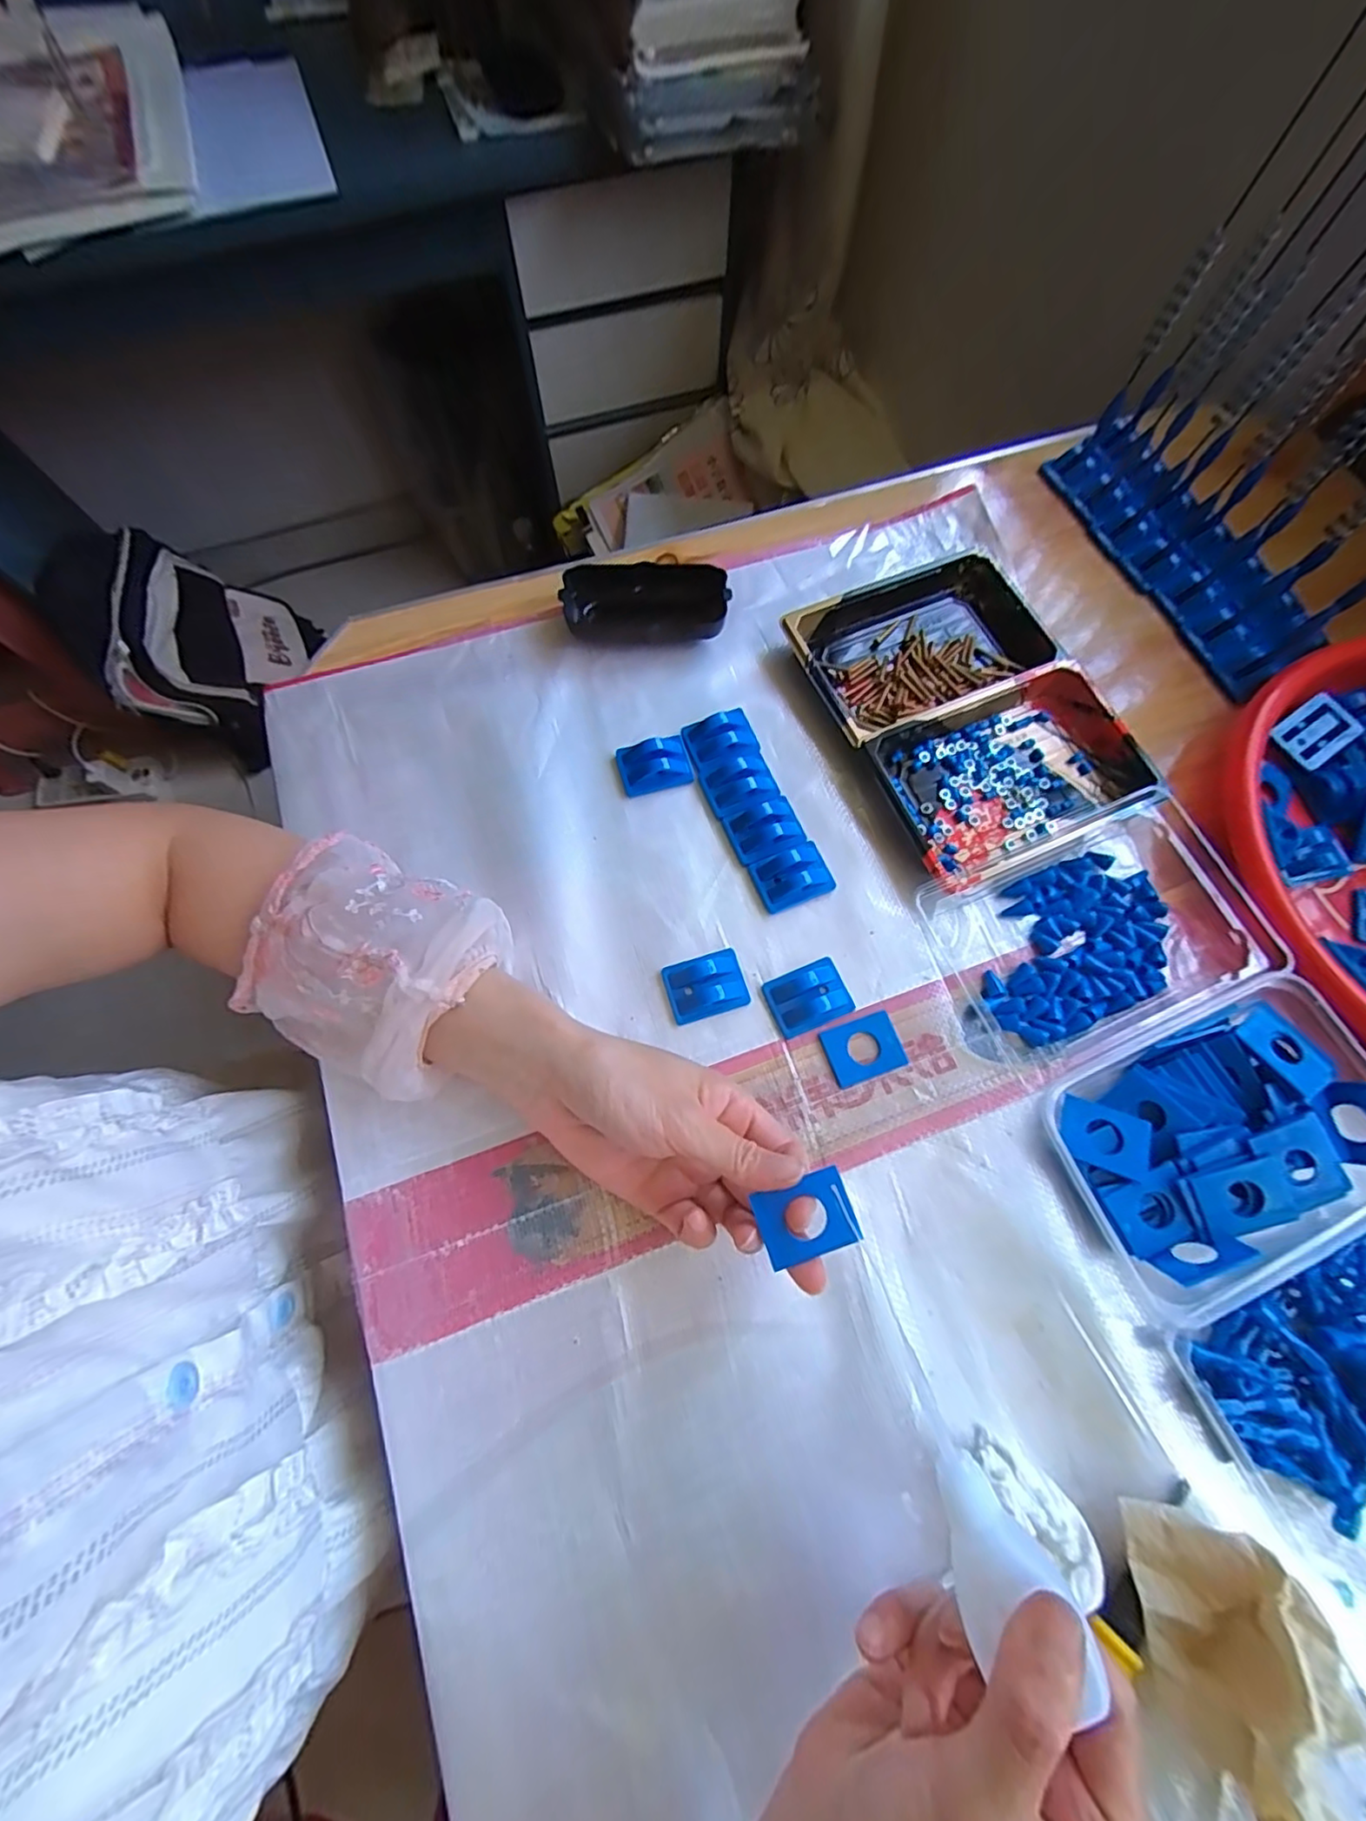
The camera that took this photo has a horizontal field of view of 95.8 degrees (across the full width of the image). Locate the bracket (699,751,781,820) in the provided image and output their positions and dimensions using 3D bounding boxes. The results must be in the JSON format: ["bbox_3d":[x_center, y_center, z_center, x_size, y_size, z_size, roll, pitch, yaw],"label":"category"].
[{"bbox_3d":[0.037,-0.079,0.389,0.045,0.015,0.037,-25,73,-9],"label":"bracket"}]

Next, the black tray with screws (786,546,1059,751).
[{"bbox_3d":[0.160,-0.178,0.415,0.161,0.022,0.103,-22,73,-8],"label":"black tray with screws"}]

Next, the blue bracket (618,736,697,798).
[{"bbox_3d":[-0.018,-0.093,0.387,0.044,0.013,0.033,-16,72,-6],"label":"blue bracket"}]

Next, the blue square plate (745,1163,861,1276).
[{"bbox_3d":[0.053,0.133,0.265,0.040,0.004,0.031,-21,77,-2],"label":"blue square plate"}]

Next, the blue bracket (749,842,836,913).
[{"bbox_3d":[0.067,-0.022,0.369,0.045,0.017,0.033,-20,73,-8],"label":"blue bracket"}]

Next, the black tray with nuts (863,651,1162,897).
[{"bbox_3d":[0.204,-0.087,0.381,0.162,0.029,0.106,-22,73,-8],"label":"black tray with nuts"}]

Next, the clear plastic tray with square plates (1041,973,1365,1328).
[{"bbox_3d":[0.274,0.112,0.310,0.154,0.034,0.109,-26,74,-9],"label":"clear plastic tray with square plates"}]

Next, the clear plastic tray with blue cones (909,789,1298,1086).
[{"bbox_3d":[0.243,0.007,0.352,0.177,0.026,0.123,-22,73,-8],"label":"clear plastic tray with blue cones"}]

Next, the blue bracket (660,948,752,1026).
[{"bbox_3d":[0.013,0.041,0.346,0.044,0.017,0.034,-17,72,-7],"label":"blue bracket"}]

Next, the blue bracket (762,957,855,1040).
[{"bbox_3d":[0.072,0.048,0.348,0.044,0.011,0.034,-21,73,-8],"label":"blue bracket"}]

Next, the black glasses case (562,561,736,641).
[{"bbox_3d":[-0.025,-0.208,0.419,0.107,0.023,0.049,-1,71,-1],"label":"black glasses case"}]

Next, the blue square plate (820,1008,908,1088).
[{"bbox_3d":[0.100,0.076,0.342,0.041,0.004,0.032,-19,73,-7],"label":"blue square plate"}]

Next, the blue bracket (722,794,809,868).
[{"bbox_3d":[0.052,-0.049,0.380,0.044,0.015,0.036,-21,73,-8],"label":"blue bracket"}]

